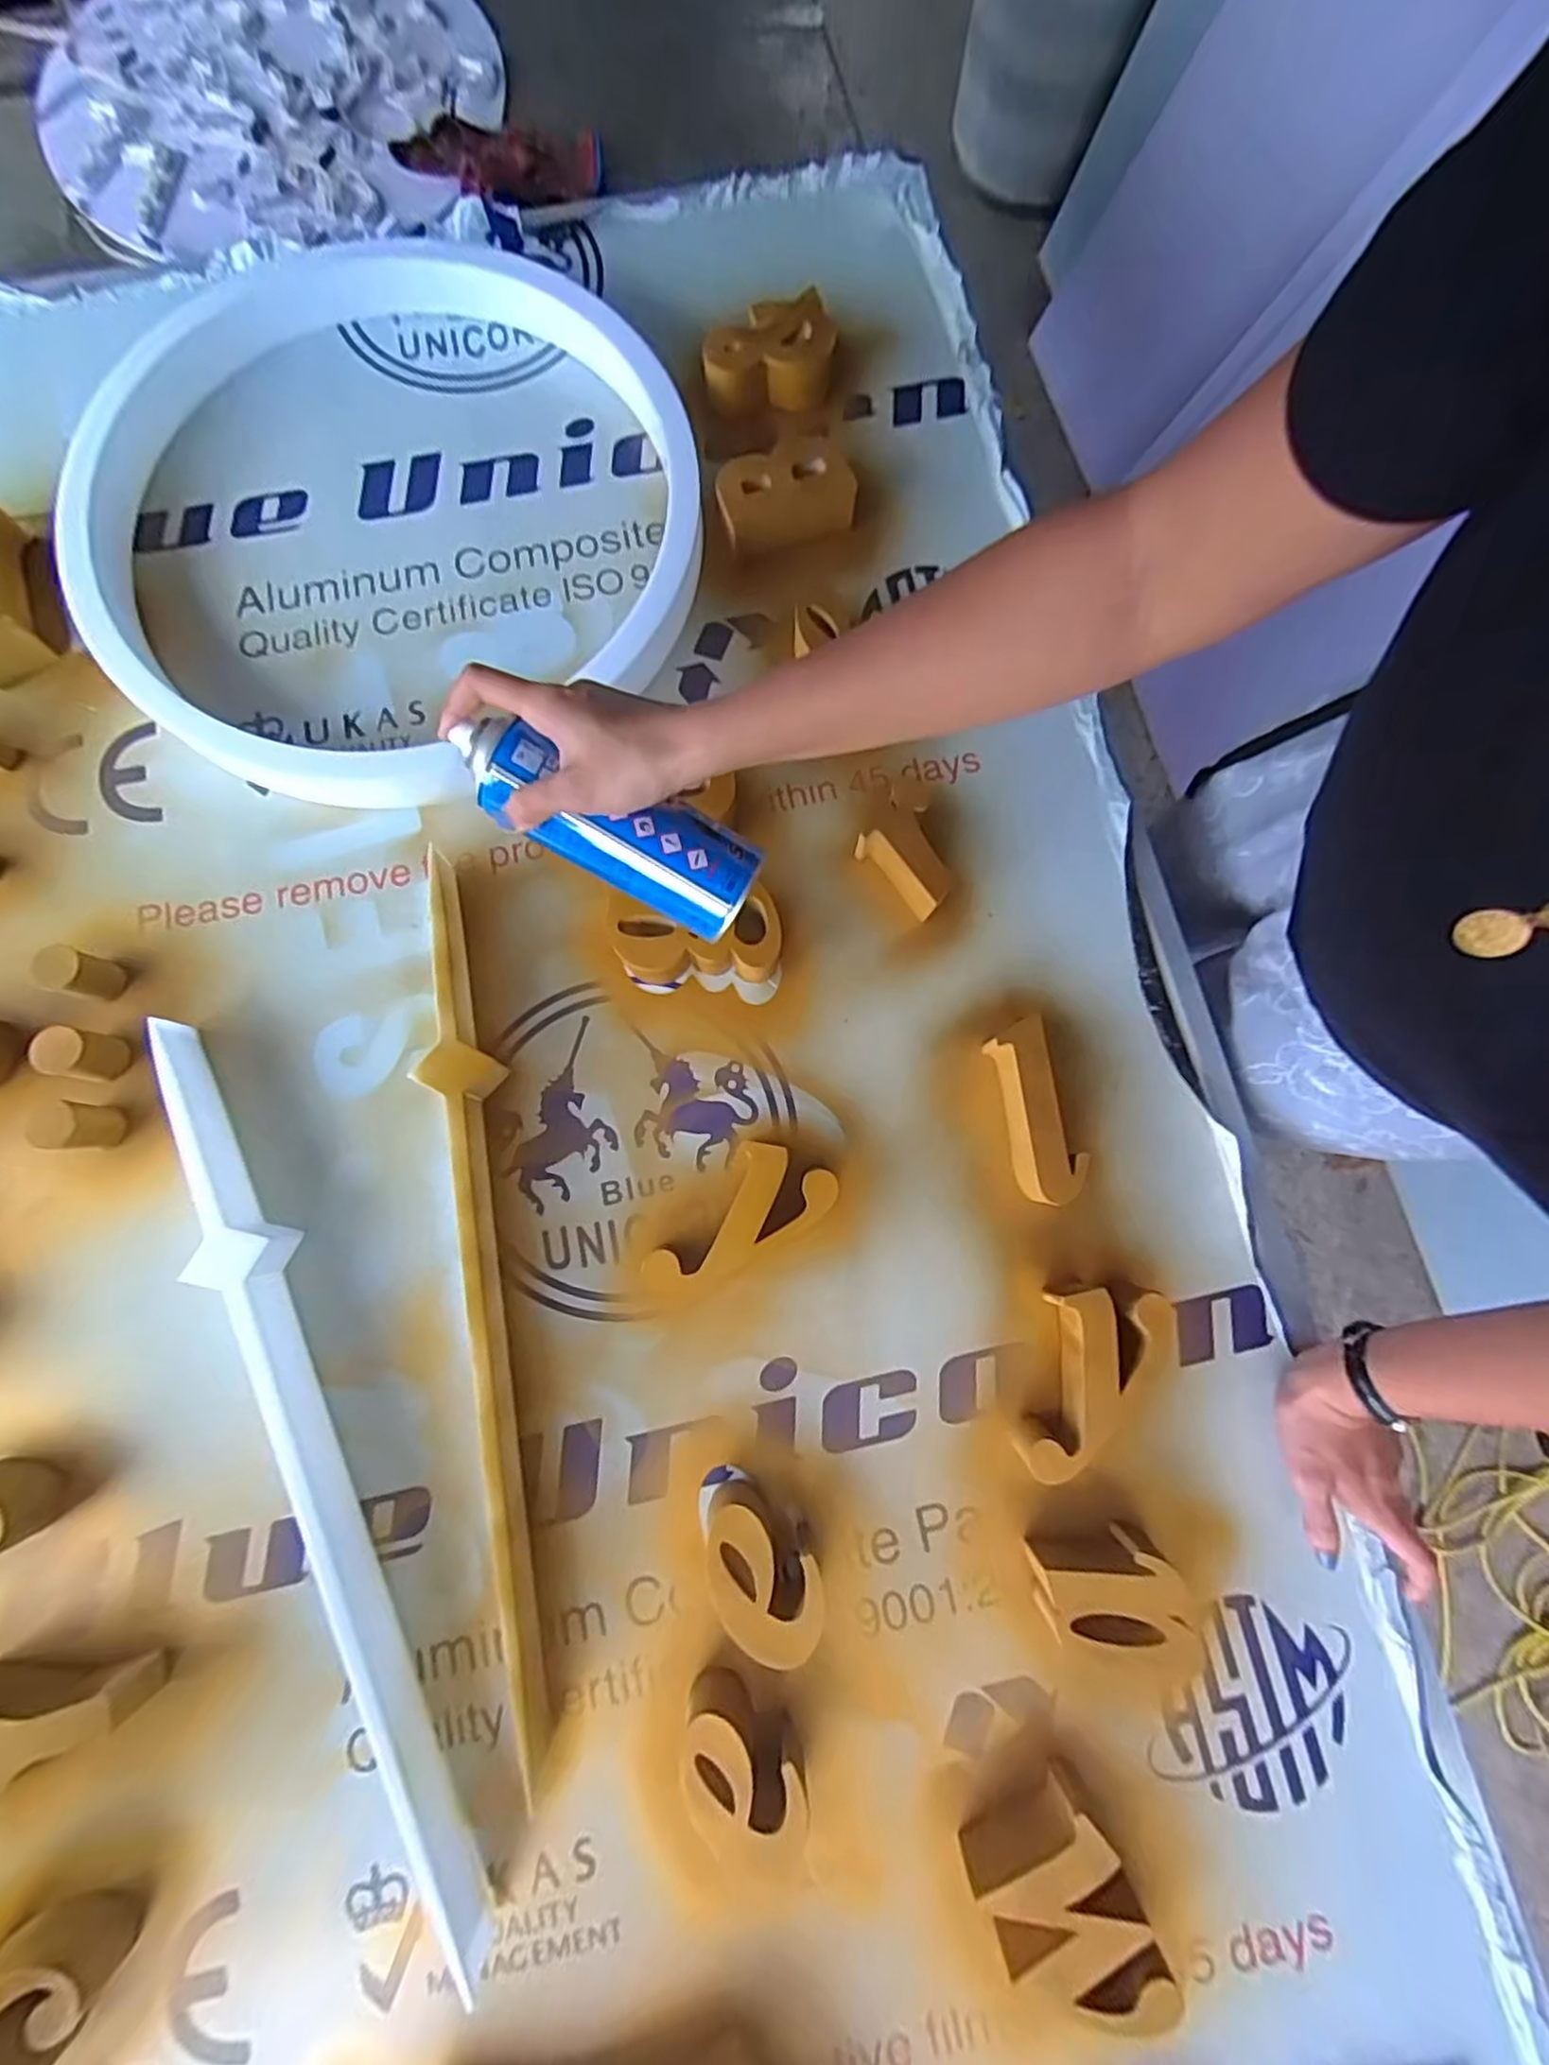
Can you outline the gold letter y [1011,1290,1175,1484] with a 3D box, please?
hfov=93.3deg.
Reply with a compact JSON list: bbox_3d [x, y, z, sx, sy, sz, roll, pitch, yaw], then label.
[{"bbox_3d":[0.205,0.226,0.481,0.072,0.052,0.129,16,79,4],"label":"gold letter y"}]

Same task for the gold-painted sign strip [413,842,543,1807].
[{"bbox_3d":[-0.201,0.157,0.483,0.053,0.047,0.575,-8,78,-1],"label":"gold-painted sign strip"}]

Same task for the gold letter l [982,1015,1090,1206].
[{"bbox_3d":[0.178,0.056,0.512,0.044,0.039,0.122,-10,78,-2],"label":"gold letter l"}]

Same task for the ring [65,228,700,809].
[{"bbox_3d":[-0.331,-0.454,0.598,0.483,0.052,0.527,0,78,0],"label":"ring"}]

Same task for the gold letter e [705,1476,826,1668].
[{"bbox_3d":[-0.011,0.335,0.456,0.097,0.043,0.063,37,81,7],"label":"gold letter e"}]

